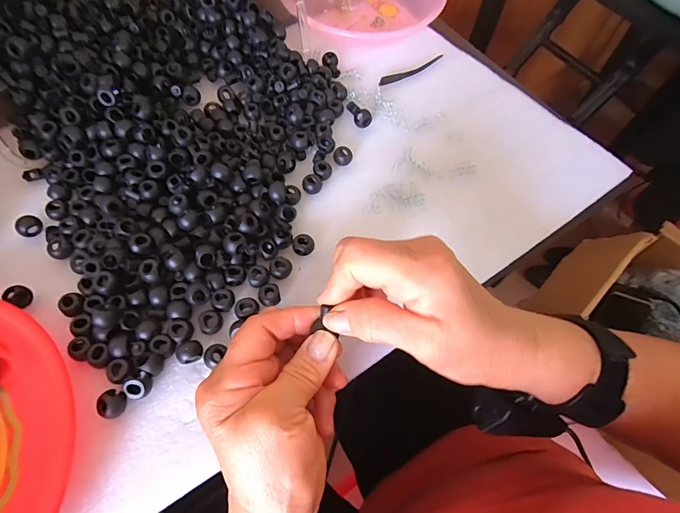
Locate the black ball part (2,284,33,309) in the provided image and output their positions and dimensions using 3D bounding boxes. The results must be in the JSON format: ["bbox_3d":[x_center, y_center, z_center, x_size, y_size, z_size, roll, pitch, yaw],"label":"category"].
[{"bbox_3d":[-0.235,0.029,0.288,0.015,0.012,0.015,1,63,-3],"label":"black ball part"}]

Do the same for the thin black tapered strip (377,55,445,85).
[{"bbox_3d":[0.081,-0.206,0.436,0.087,0.004,0.012,-26,67,-16],"label":"thin black tapered strip"}]

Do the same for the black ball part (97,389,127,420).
[{"bbox_3d":[-0.149,0.097,0.257,0.016,0.012,0.017,1,63,-3],"label":"black ball part"}]

